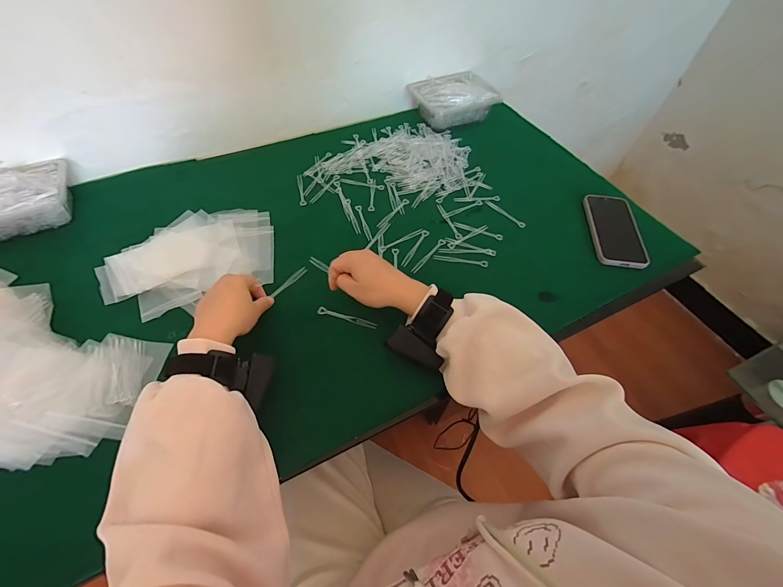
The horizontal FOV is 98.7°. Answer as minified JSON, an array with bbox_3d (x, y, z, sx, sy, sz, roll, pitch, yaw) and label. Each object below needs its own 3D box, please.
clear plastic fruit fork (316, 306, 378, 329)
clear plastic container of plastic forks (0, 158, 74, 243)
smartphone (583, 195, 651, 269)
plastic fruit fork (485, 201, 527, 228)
[{"bbox_3d":[-0.060,0.035,0.478,0.082,0.007,0.009,16,58,7],"label":"clear plastic fruit fork"},{"bbox_3d":[-0.610,-0.144,0.533,0.175,0.053,0.122,-22,61,-16],"label":"clear plastic container of plastic forks"},{"bbox_3d":[0.387,-0.112,0.581,0.082,0.020,0.160,7,57,1],"label":"smartphone"},{"bbox_3d":[0.205,-0.145,0.605,0.009,0.006,0.086,-37,66,-24],"label":"plastic fruit fork"}]

